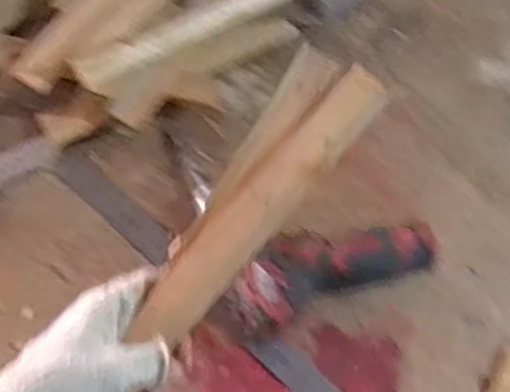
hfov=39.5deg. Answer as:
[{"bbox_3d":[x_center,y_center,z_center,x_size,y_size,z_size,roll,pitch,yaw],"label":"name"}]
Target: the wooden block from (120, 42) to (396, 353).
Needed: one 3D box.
[{"bbox_3d":[-0.003,0.001,0.489,0.064,0.016,0.225,35,86,13],"label":"wooden block"}]

